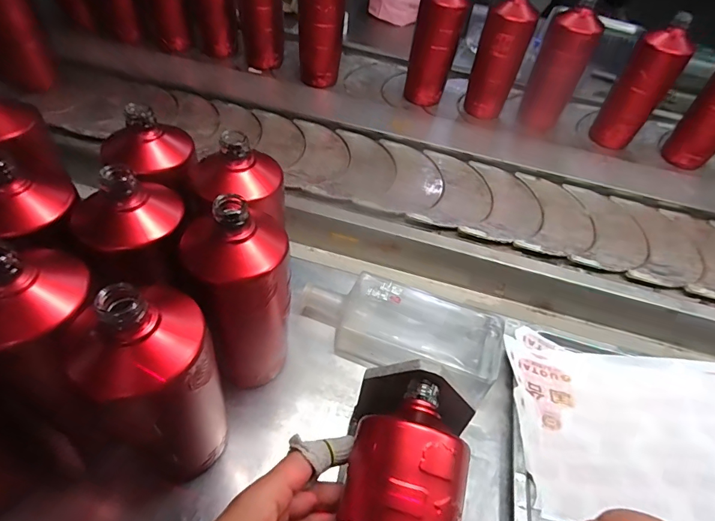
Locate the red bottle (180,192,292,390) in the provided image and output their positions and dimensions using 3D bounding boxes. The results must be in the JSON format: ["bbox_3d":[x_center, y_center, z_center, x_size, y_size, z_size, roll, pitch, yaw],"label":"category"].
[{"bbox_3d":[-0.098,0.035,0.377,0.078,0.196,0.070,-16,56,-18],"label":"red bottle"}]

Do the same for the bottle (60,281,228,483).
[{"bbox_3d":[-0.142,0.095,0.313,0.085,0.196,0.081,-28,61,-25],"label":"bottle"}]

